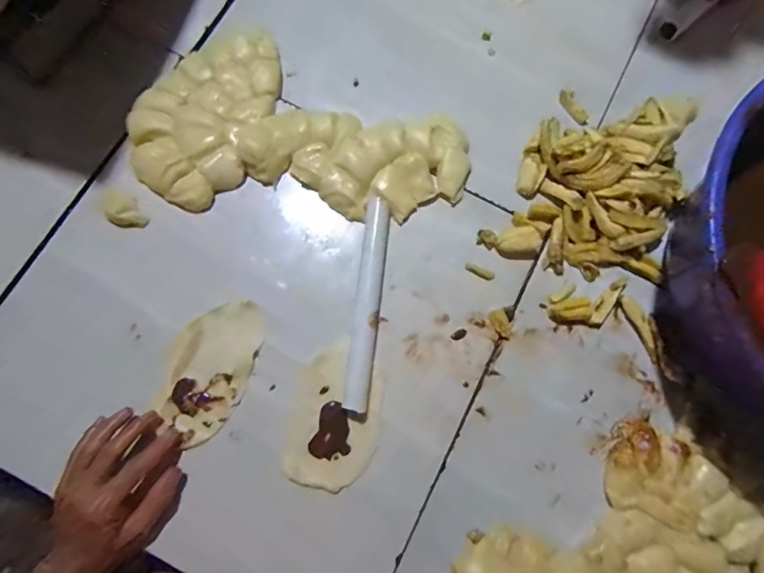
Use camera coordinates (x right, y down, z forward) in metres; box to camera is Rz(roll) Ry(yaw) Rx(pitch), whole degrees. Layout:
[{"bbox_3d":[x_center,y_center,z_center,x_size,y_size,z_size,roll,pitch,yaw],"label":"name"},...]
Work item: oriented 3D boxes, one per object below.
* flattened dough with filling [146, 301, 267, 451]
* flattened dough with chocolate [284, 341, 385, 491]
[{"bbox_3d":[-0.183,0.083,0.462,0.088,0.011,0.143,23,80,5],"label":"flattened dough with filling"},{"bbox_3d":[-0.048,0.137,0.458,0.089,0.007,0.145,13,79,0],"label":"flattened dough with chocolate"}]

